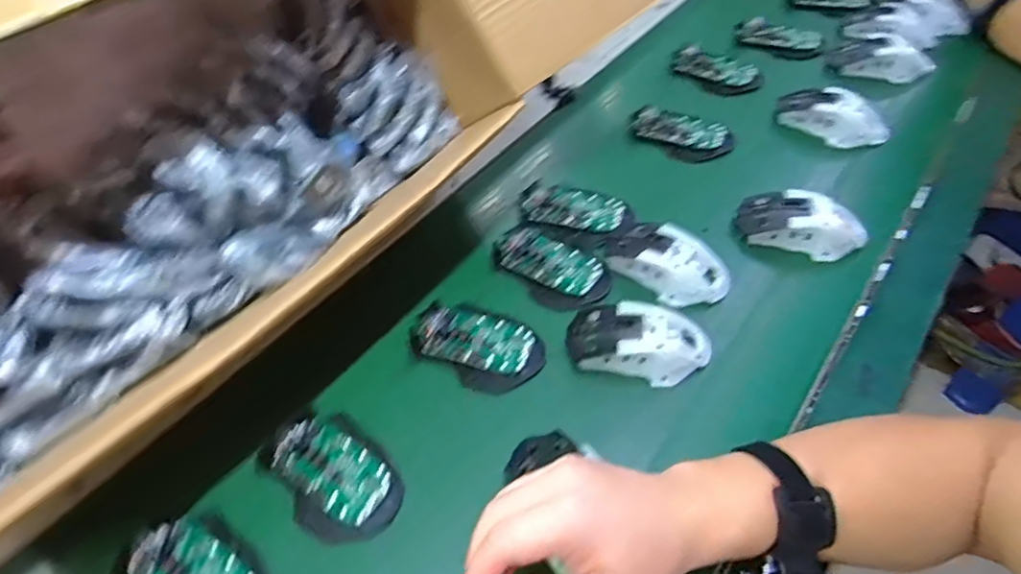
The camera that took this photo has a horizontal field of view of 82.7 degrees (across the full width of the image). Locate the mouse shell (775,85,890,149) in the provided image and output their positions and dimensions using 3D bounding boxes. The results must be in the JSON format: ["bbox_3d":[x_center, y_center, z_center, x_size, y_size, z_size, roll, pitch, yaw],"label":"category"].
[{"bbox_3d":[0.363,-0.194,0.656,0.056,0.037,0.117,-34,57,-22],"label":"mouse shell"}]

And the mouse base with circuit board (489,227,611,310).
[{"bbox_3d":[0.038,-0.024,0.552,0.067,0.017,0.111,-36,57,-23],"label":"mouse base with circuit board"}]

